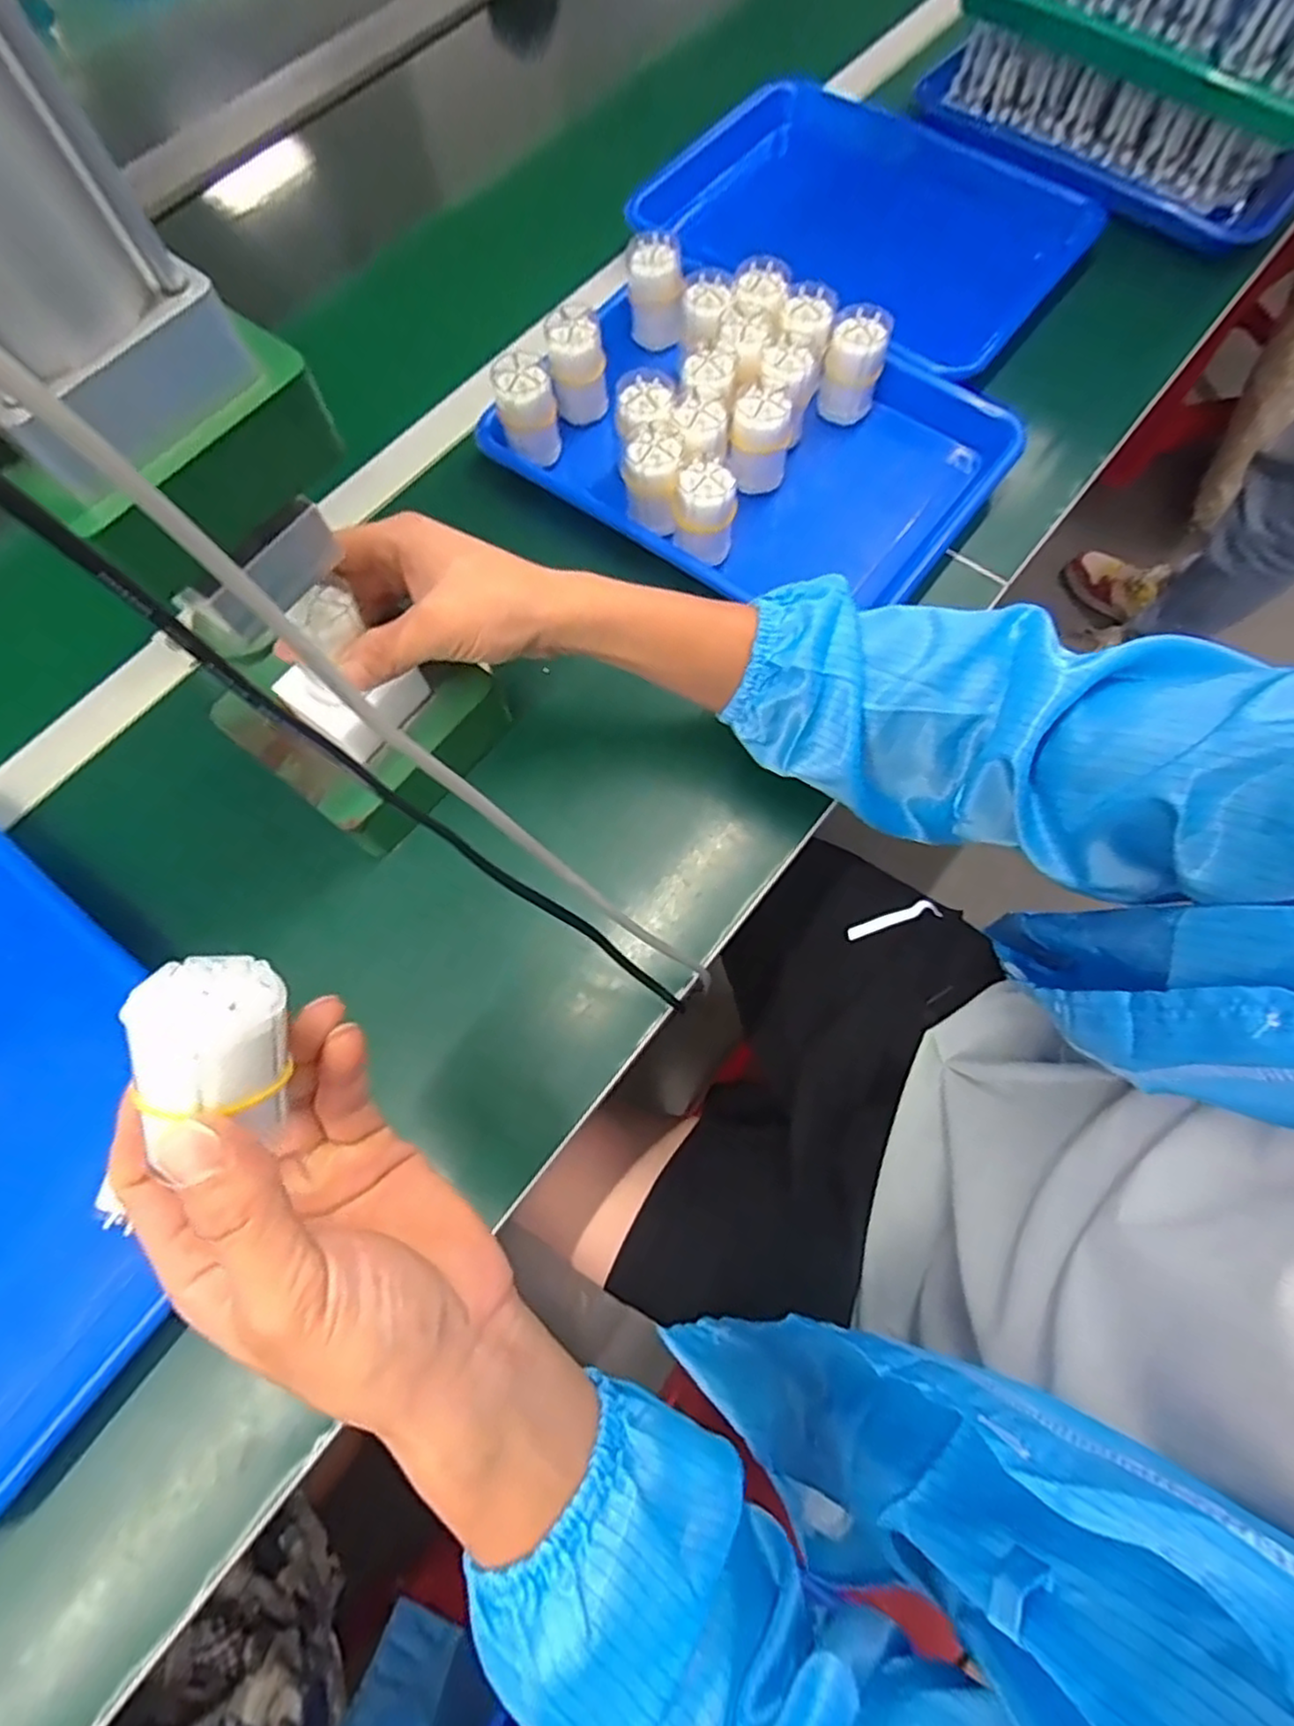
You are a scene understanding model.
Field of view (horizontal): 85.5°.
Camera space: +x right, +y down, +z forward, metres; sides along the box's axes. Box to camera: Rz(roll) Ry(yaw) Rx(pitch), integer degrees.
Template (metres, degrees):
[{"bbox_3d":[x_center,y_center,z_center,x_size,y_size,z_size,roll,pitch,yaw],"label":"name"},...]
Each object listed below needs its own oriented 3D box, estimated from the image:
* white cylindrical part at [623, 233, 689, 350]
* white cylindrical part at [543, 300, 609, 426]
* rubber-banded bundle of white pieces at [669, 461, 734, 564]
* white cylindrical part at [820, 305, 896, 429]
[{"bbox_3d":[0.007,-0.431,0.529,0.041,0.061,0.039,-1,70,2],"label":"white cylindrical part"},{"bbox_3d":[-0.051,-0.356,0.506,0.037,0.068,0.034,-15,70,-4],"label":"white cylindrical part"},{"bbox_3d":[0.036,-0.225,0.459,0.039,0.061,0.032,1,70,2],"label":"rubber-banded bundle of white pieces"},{"bbox_3d":[0.146,-0.350,0.497,0.039,0.063,0.034,16,71,7],"label":"white cylindrical part"}]

